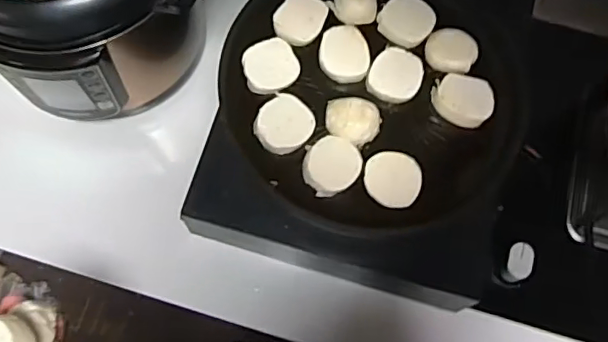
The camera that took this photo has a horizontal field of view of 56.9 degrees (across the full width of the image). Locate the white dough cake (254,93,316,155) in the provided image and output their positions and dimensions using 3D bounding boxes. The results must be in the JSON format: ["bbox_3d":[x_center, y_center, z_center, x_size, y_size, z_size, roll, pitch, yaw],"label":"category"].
[{"bbox_3d":[-0.021,-0.052,0.611,0.059,0.014,0.062,1,72,-2],"label":"white dough cake"}]

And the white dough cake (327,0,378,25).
[{"bbox_3d":[0.062,-0.205,0.683,0.056,0.019,0.053,1,72,-2],"label":"white dough cake"}]

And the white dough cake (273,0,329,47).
[{"bbox_3d":[-0.004,-0.182,0.668,0.054,0.013,0.064,31,74,7],"label":"white dough cake"}]

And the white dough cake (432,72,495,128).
[{"bbox_3d":[0.177,-0.079,0.628,0.067,0.013,0.055,18,93,8],"label":"white dough cake"}]

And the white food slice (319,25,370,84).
[{"bbox_3d":[0.047,-0.136,0.653,0.056,0.016,0.064,-8,73,-5],"label":"white food slice"}]

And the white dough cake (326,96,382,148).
[{"bbox_3d":[0.054,-0.058,0.616,0.060,0.020,0.048,21,72,4],"label":"white dough cake"}]

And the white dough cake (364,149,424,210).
[{"bbox_3d":[0.095,0.009,0.601,0.055,0.024,0.060,1,72,-2],"label":"white dough cake"}]

